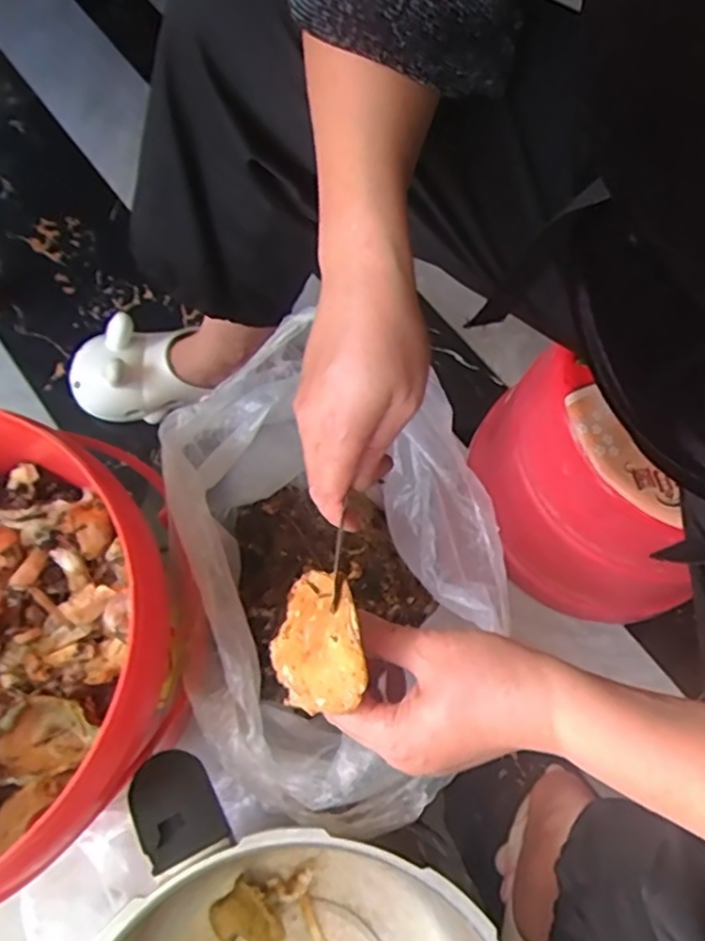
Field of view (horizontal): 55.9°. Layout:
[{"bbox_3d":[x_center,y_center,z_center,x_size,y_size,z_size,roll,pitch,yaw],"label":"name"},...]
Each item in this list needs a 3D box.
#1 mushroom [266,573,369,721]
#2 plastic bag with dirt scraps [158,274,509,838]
[{"bbox_3d":[-0.016,0.093,0.352,0.063,0.012,0.070,10,89,44],"label":"mushroom"},{"bbox_3d":[-0.008,0.097,0.607,0.260,0.235,0.388,-10,71,-6],"label":"plastic bag with dirt scraps"}]

